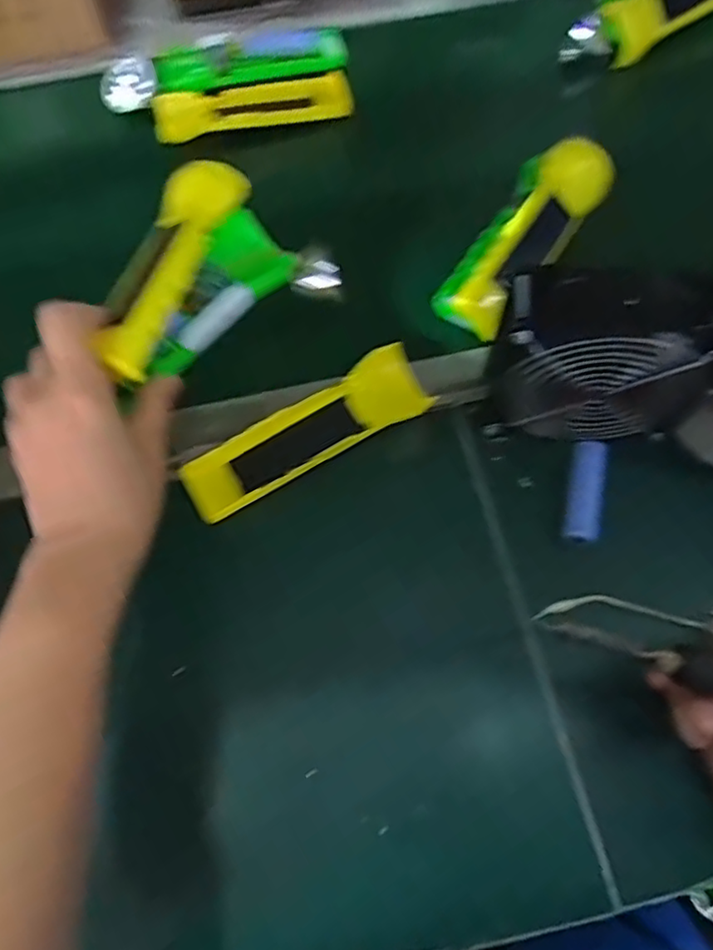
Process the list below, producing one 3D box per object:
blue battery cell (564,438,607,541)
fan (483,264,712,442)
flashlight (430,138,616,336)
[{"bbox_3d":[0.143,0.012,0.403,0.018,0.021,0.066,12,65,9],"label":"blue battery cell"},{"bbox_3d":[0.137,-0.065,0.370,0.123,0.106,0.047,4,64,5],"label":"fan"},{"bbox_3d":[0.116,-0.170,0.461,0.063,0.049,0.158,30,69,16],"label":"flashlight"}]

